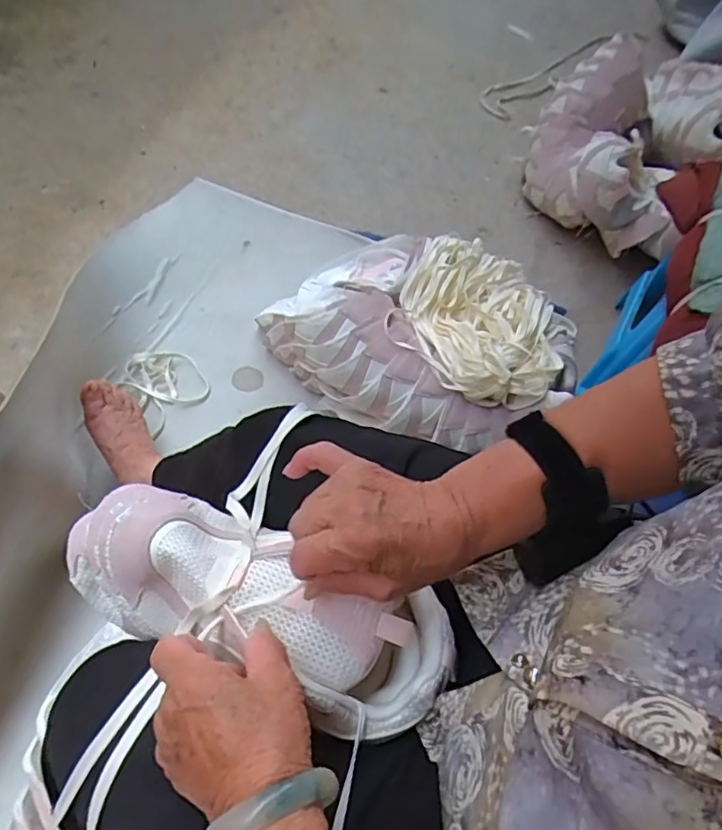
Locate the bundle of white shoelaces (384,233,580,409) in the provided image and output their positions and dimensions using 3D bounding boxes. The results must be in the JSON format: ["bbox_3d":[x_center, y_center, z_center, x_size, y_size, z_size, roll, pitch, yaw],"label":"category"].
[{"bbox_3d":[0.172,-0.144,0.808,0.249,0.077,0.280,27,61,6],"label":"bundle of white shoelaces"}]

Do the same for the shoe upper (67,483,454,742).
[{"bbox_3d":[-0.078,0.123,0.404,0.278,0.076,0.102,20,61,12],"label":"shoe upper"}]

